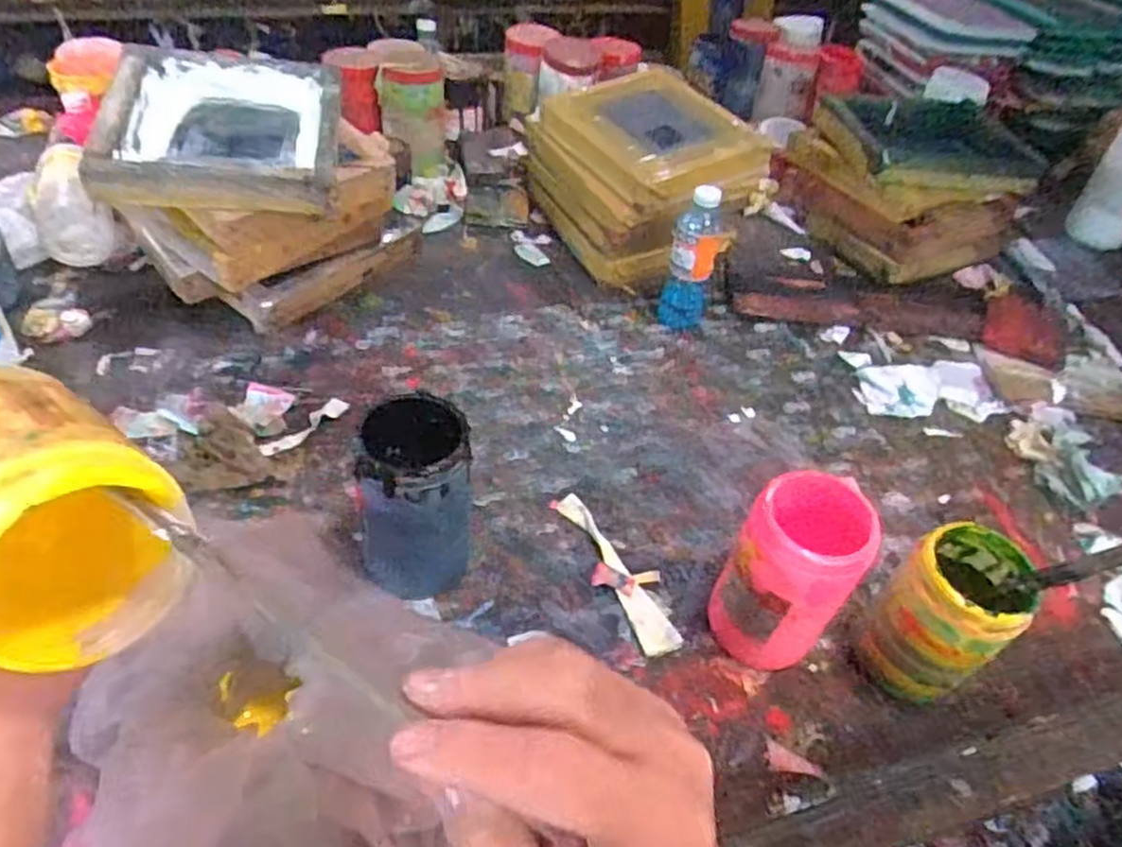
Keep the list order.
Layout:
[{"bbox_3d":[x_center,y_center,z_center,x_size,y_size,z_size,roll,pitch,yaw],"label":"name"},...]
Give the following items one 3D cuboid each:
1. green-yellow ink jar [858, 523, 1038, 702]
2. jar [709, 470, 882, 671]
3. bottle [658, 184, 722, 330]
[{"bbox_3d":[0.316,0.164,0.629,0.092,0.153,0.086,4,45,-4],"label":"green-yellow ink jar"},{"bbox_3d":[0.185,0.128,0.627,0.089,0.178,0.082,4,45,-4],"label":"jar"},{"bbox_3d":[0.168,-0.206,0.956,0.059,0.175,0.052,9,45,2],"label":"bottle"}]

